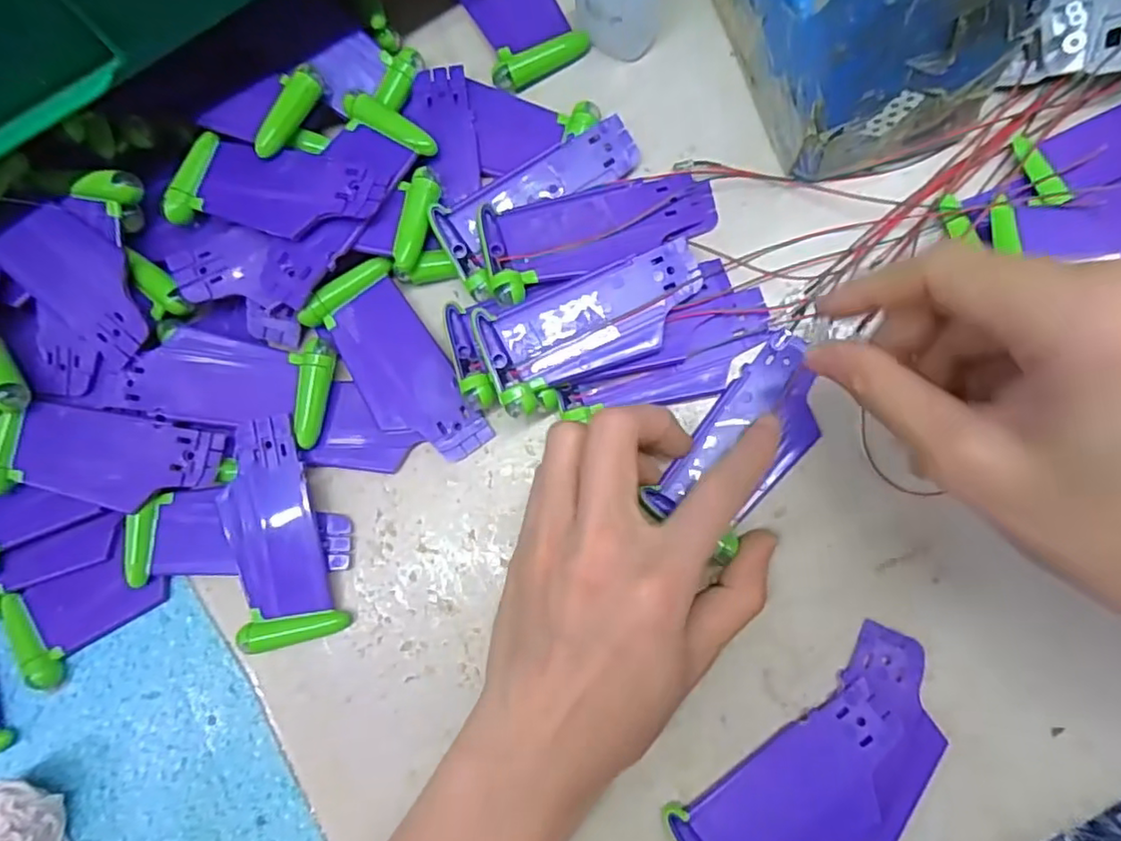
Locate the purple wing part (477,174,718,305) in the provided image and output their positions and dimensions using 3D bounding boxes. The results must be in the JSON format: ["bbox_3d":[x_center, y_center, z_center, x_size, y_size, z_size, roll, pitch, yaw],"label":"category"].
[{"bbox_3d":[0.017,-0.074,0.250,0.095,0.009,0.041,-11,72,-3],"label":"purple wing part"}]

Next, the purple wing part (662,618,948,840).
[{"bbox_3d":[0.098,0.133,0.220,0.110,0.016,0.059,-42,80,0],"label":"purple wing part"}]

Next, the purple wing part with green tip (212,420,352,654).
[{"bbox_3d":[-0.117,0.046,0.252,0.039,0.010,0.088,-16,81,4],"label":"purple wing part with green tip"}]

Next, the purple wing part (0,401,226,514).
[{"bbox_3d":[-0.185,0.015,0.252,0.087,0.008,0.037,6,86,1],"label":"purple wing part"}]

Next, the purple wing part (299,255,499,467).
[{"bbox_3d":[-0.066,-0.021,0.254,0.037,0.013,0.088,-38,80,1],"label":"purple wing part"}]

